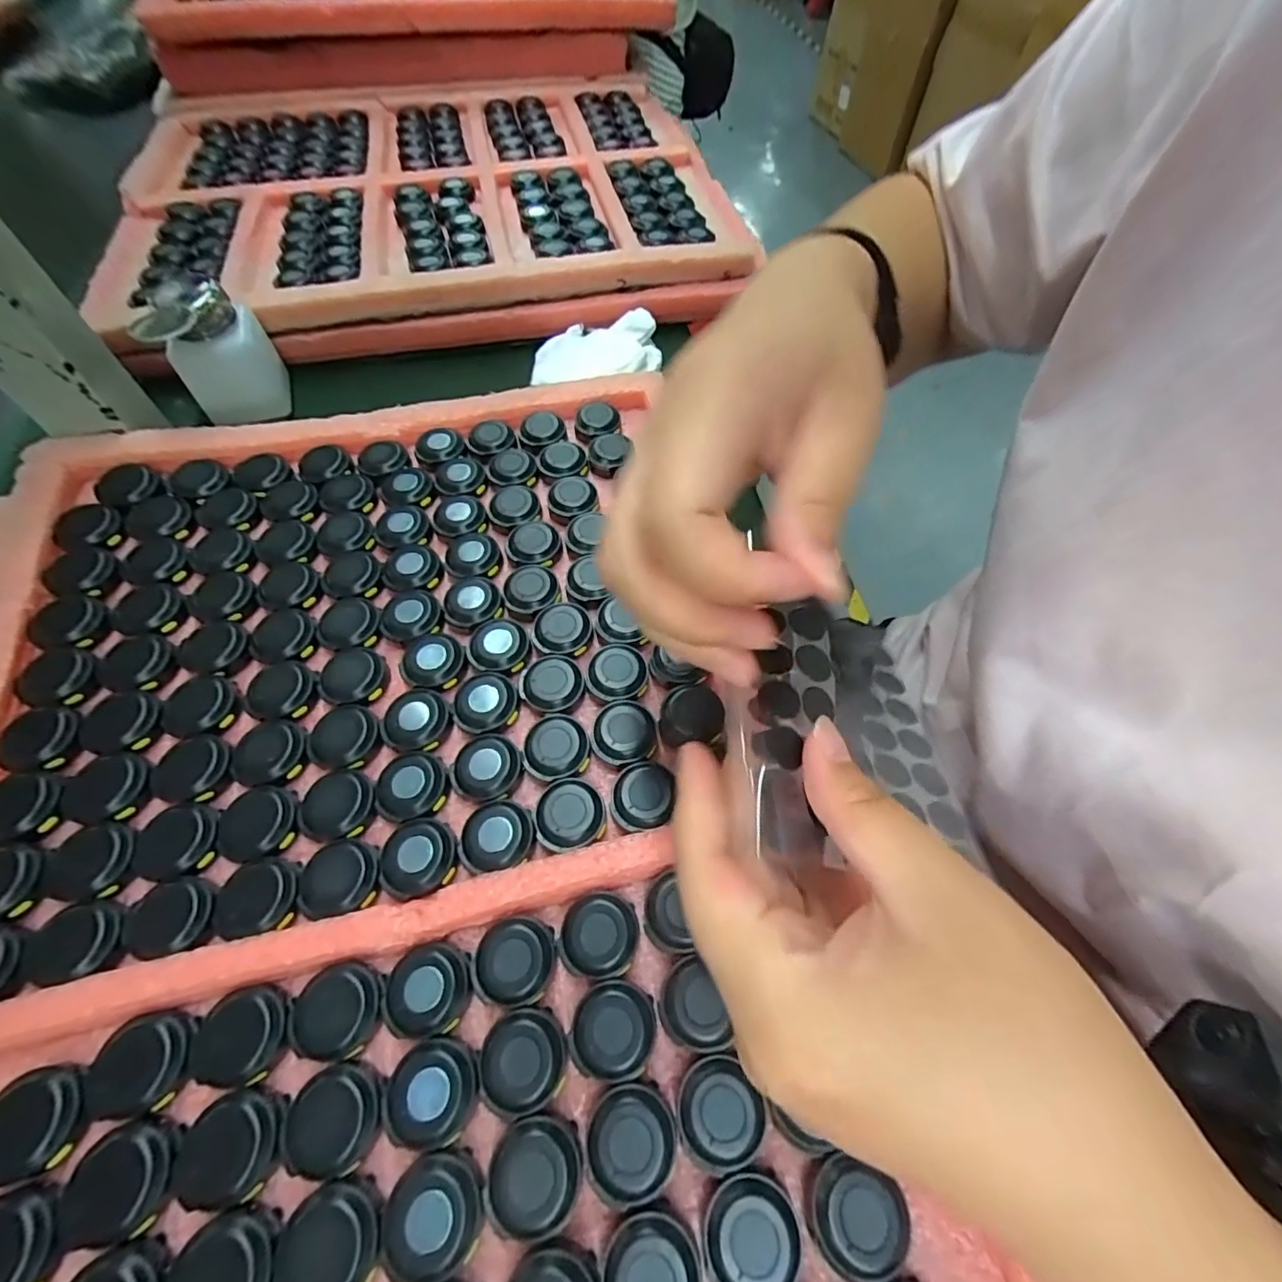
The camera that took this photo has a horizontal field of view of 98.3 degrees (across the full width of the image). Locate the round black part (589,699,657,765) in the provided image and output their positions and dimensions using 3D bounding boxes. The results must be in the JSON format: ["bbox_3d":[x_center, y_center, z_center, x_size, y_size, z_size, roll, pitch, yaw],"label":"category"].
[{"bbox_3d":[-0.008,0.043,0.256,0.029,0.011,0.030,1,60,-2],"label":"round black part"}]

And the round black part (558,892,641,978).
[{"bbox_3d":[-0.016,0.113,0.214,0.029,0.011,0.028,1,60,-2],"label":"round black part"}]

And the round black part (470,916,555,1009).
[{"bbox_3d":[-0.048,0.121,0.210,0.030,0.011,0.029,1,60,-2],"label":"round black part"}]

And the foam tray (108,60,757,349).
[{"bbox_3d":[-0.182,-0.397,0.486,0.495,0.031,0.404,-11,61,-9],"label":"foam tray"}]

